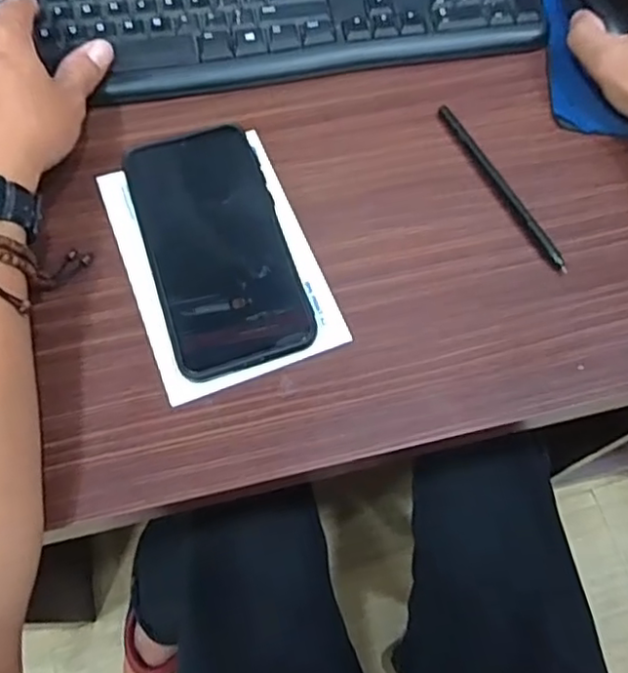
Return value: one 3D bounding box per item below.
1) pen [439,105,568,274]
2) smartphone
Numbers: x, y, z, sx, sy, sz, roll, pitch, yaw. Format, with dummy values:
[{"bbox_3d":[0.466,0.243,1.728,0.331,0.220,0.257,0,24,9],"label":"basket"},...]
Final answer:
[{"bbox_3d":[0.117,-0.096,0.397,0.007,0.010,0.138,-26,70,-11],"label":"pen"},{"bbox_3d":[-0.058,-0.055,0.375,0.079,0.016,0.159,-17,69,-8],"label":"smartphone"}]

